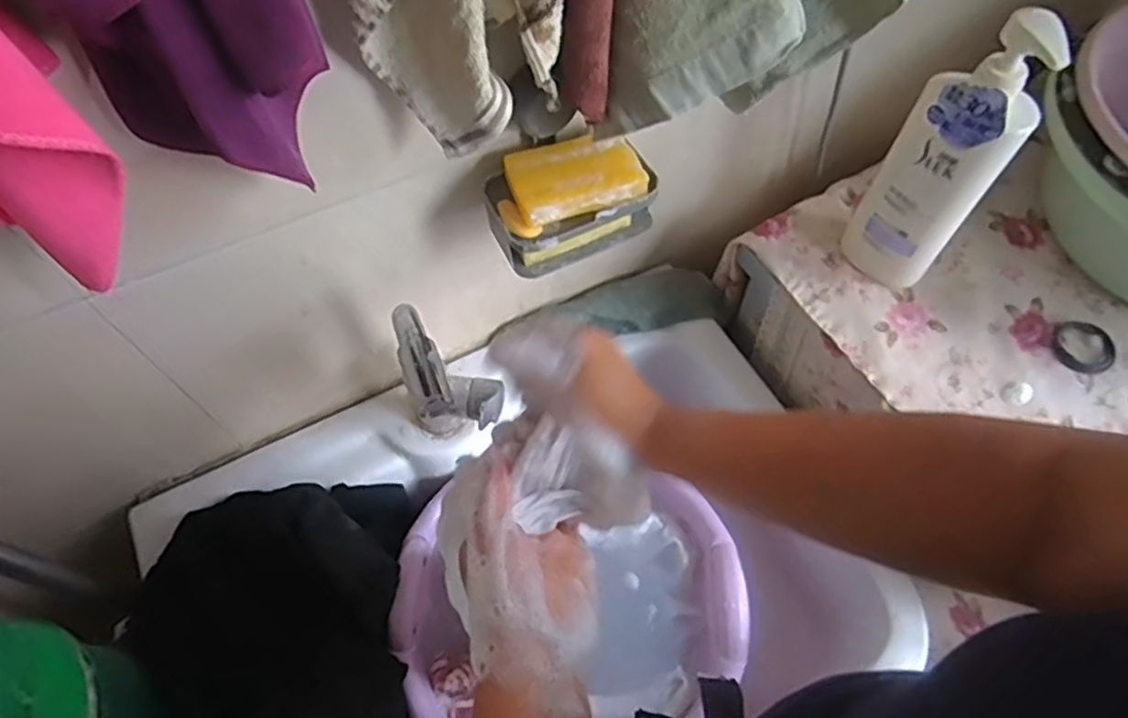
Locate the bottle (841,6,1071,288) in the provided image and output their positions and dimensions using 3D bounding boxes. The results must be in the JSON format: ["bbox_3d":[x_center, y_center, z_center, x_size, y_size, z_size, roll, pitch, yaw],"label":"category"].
[{"bbox_3d":[0.326,-0.167,0.599,0.087,0.275,0.046,22,63,15],"label":"bottle"}]

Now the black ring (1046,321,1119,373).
[{"bbox_3d":[0.502,-0.013,0.668,0.059,0.004,0.057,-1,59,2],"label":"black ring"}]

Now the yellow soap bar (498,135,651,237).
[{"bbox_3d":[0.003,-0.150,0.568,0.117,0.028,0.071,-18,60,-8],"label":"yellow soap bar"}]

